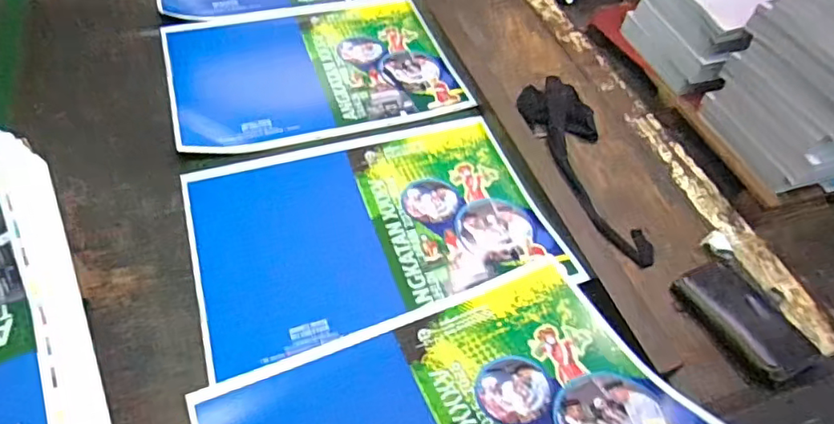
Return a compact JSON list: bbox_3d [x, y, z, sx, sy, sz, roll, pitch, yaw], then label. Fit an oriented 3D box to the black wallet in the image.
[{"bbox_3d":[0.391,0.128,0.666,0.090,0.024,0.150,-22,57,-21],"label":"black wallet"}]

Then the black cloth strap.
[{"bbox_3d":[0.242,-0.078,0.811,0.105,0.026,0.349,-6,53,-11],"label":"black cloth strap"}]

